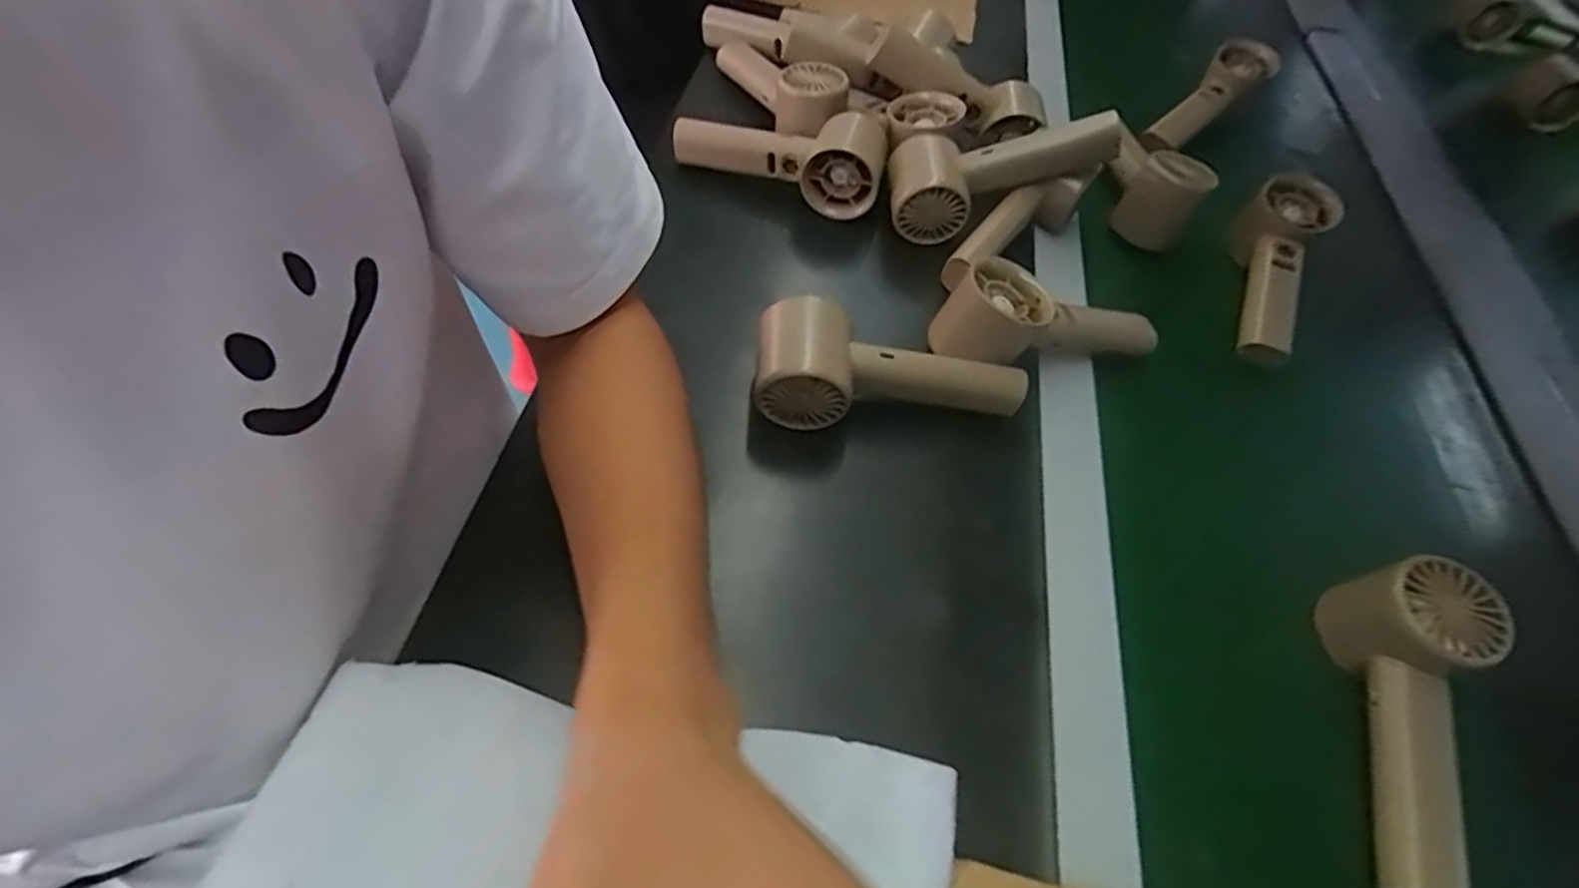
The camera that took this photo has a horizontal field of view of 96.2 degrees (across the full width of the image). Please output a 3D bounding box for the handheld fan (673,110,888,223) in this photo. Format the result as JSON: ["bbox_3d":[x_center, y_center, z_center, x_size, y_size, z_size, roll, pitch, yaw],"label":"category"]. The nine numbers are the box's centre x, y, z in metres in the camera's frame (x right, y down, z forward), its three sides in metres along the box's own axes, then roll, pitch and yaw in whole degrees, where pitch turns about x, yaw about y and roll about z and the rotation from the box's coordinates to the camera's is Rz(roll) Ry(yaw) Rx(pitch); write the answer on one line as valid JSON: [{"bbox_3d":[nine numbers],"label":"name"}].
[{"bbox_3d":[-0.005,-0.226,0.541,0.159,0.049,0.065,19,55,8],"label":"handheld fan"}]

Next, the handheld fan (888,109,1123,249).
[{"bbox_3d":[0.148,-0.202,0.517,0.158,0.054,0.060,-16,54,3],"label":"handheld fan"}]

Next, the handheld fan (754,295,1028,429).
[{"bbox_3d":[0.061,-0.042,0.416,0.160,0.047,0.056,6,55,-1],"label":"handheld fan"}]

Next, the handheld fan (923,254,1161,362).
[{"bbox_3d":[0.168,-0.074,0.456,0.159,0.052,0.051,3,51,-22],"label":"handheld fan"}]

